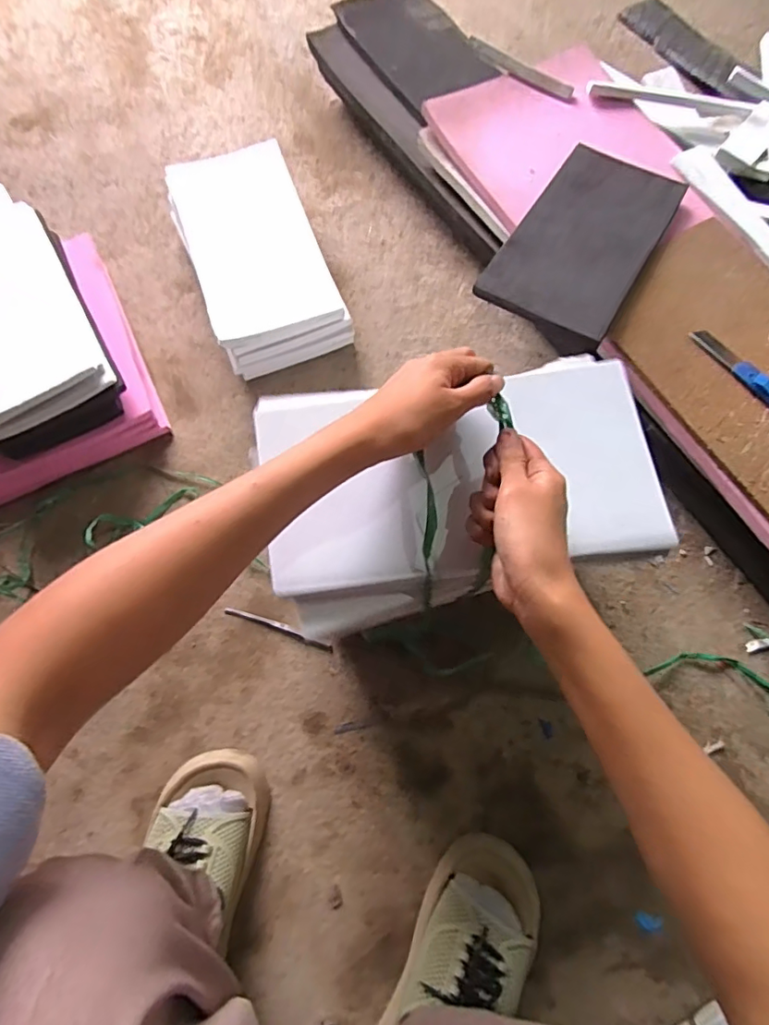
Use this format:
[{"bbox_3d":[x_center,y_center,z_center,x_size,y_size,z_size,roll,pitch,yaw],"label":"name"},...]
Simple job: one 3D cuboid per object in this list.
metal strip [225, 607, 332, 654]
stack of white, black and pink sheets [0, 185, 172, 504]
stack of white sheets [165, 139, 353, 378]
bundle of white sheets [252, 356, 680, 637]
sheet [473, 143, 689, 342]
[{"bbox_3d":[-0.116,0.129,0.583,0.126,0.011,0.012,19,72,6],"label":"metal strip"},{"bbox_3d":[-0.440,-0.196,0.614,0.254,0.137,0.310,-26,73,-8],"label":"stack of white, black and pink sheets"},{"bbox_3d":[-0.161,-0.321,0.677,0.158,0.094,0.289,-21,72,-7],"label":"stack of white sheets"},{"bbox_3d":[0.057,-0.023,0.396,0.282,0.047,0.169,-10,71,-3],"label":"bundle of white sheets"},{"bbox_3d":[0.242,-0.331,0.623,0.151,0.011,0.280,29,72,13],"label":"sheet"}]

